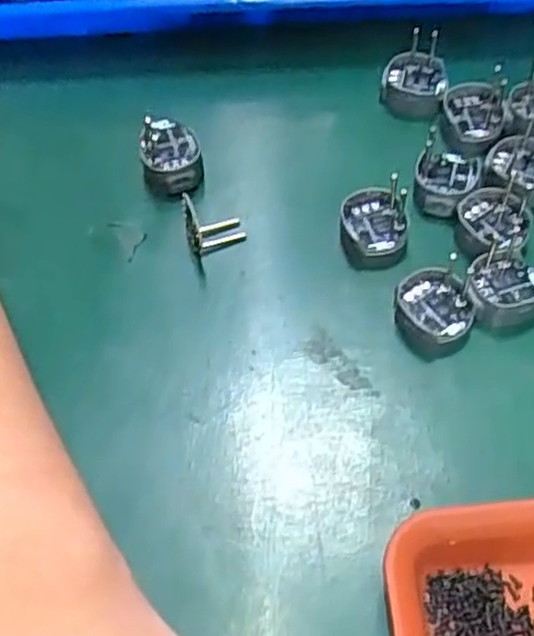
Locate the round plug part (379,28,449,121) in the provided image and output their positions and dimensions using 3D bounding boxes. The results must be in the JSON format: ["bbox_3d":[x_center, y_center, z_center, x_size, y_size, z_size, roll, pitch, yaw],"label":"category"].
[{"bbox_3d":[0.065,-0.107,0.348,0.028,0.021,0.033,6,57,8],"label":"round plug part"}]

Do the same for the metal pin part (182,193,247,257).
[{"bbox_3d":[-0.020,-0.039,0.309,0.021,0.029,0.011,-26,58,-12],"label":"metal pin part"}]

